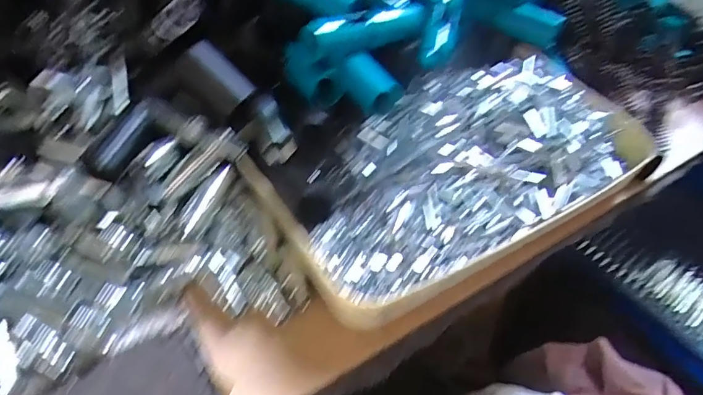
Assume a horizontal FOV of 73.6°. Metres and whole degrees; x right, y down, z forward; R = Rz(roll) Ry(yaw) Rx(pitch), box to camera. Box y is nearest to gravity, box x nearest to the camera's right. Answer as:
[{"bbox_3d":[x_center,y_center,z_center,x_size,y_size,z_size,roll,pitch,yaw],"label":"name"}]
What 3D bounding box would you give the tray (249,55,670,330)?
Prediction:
[{"bbox_3d":[0.099,-0.029,0.406,0.326,0.072,0.176,-23,51,-20],"label":"tray"}]

